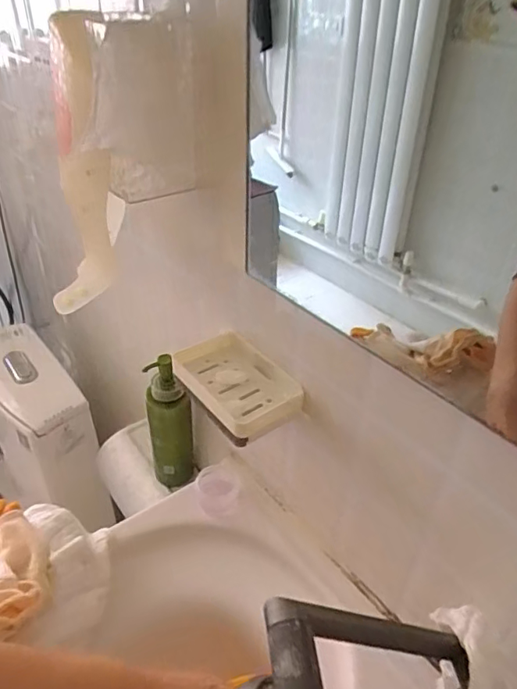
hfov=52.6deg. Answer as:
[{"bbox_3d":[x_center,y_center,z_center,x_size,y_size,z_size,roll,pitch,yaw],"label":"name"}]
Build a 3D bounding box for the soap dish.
[{"bbox_3d":[-0.024,0.041,0.568,0.095,0.028,0.145,-21,42,-28],"label":"soap dish"}]

